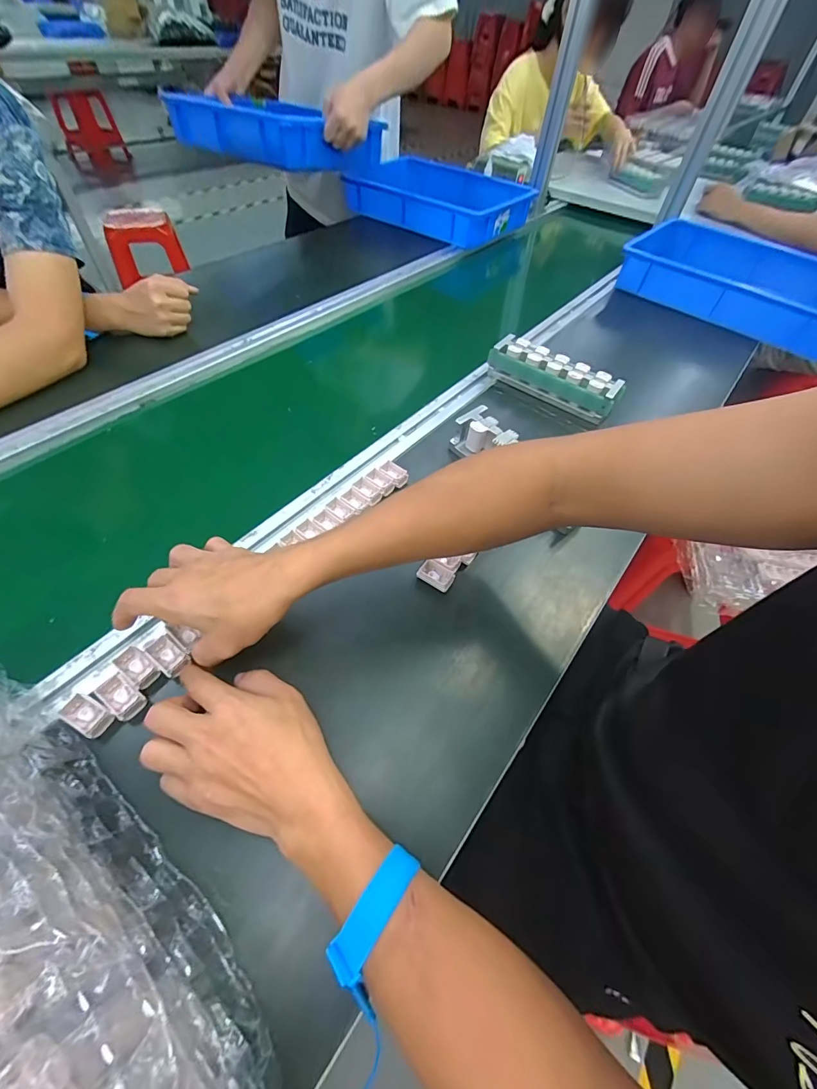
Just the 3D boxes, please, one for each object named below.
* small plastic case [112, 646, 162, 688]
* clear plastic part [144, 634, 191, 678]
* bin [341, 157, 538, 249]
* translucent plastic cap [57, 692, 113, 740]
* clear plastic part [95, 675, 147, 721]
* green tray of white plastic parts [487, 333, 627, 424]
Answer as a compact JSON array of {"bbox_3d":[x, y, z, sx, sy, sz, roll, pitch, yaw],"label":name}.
[{"bbox_3d":[-0.229,0.104,0.350,0.034,0.014,0.021,30,57,17],"label":"small plastic case"},{"bbox_3d":[-0.208,0.096,0.358,0.037,0.007,0.020,34,58,20],"label":"clear plastic part"},{"bbox_3d":[0.067,-0.877,1.048,0.442,0.080,0.290,24,55,13],"label":"bin"},{"bbox_3d":[-0.254,0.136,0.327,0.037,0.010,0.020,27,56,16],"label":"translucent plastic cap"},{"bbox_3d":[-0.235,0.123,0.336,0.042,0.010,0.022,29,57,17],"label":"clear plastic part"},{"bbox_3d":[0.217,-0.250,0.622,0.194,0.053,0.055,33,58,19],"label":"green tray of white plastic parts"}]

